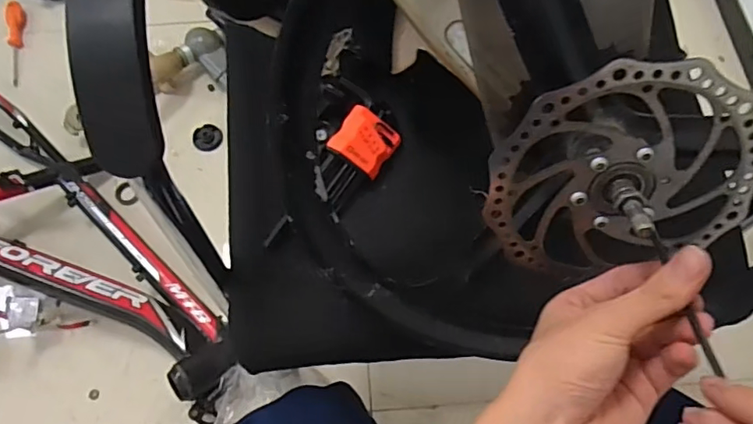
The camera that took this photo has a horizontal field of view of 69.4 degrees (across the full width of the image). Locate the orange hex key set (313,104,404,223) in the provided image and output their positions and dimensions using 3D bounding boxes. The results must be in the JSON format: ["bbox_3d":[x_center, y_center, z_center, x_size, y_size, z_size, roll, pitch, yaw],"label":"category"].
[{"bbox_3d":[-0.023,-0.051,0.511,0.052,0.030,0.102,33,71,13],"label":"orange hex key set"}]

